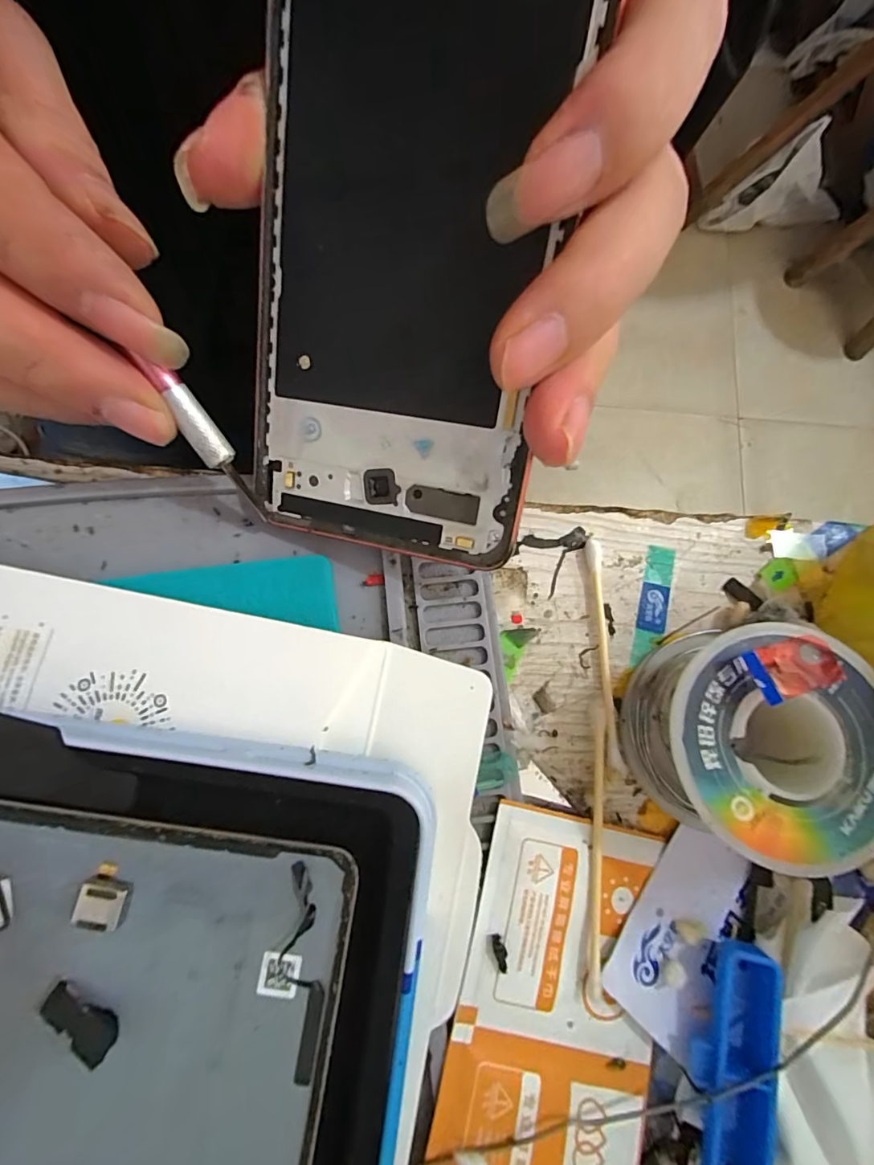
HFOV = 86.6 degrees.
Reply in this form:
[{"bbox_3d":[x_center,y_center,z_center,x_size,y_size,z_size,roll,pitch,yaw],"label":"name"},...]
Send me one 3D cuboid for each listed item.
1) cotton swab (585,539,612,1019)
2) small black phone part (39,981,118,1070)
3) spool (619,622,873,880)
[{"bbox_3d":[0.045,0.047,0.128,0.008,0.005,0.121,5,79,-1],"label":"cotton swab"},{"bbox_3d":[-0.071,0.087,0.091,0.016,0.004,0.008,27,80,3],"label":"small black phone part"},{"bbox_3d":[0.080,0.040,0.117,0.053,0.032,0.050,0,80,-2],"label":"spool"}]

